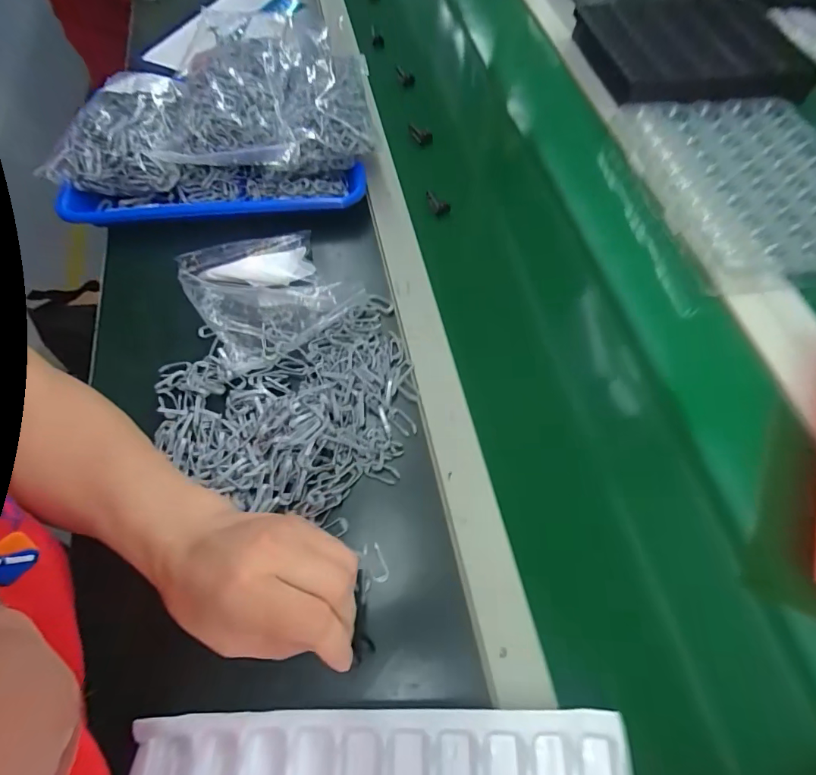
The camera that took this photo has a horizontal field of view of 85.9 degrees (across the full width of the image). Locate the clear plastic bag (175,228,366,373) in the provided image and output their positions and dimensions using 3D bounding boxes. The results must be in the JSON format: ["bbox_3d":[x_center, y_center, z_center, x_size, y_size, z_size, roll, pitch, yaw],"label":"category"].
[{"bbox_3d":[-0.144,-0.104,0.446,0.136,0.023,0.157,-30,68,-16],"label":"clear plastic bag"}]

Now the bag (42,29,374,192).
[{"bbox_3d":[-0.214,-0.320,0.512,0.339,0.069,0.195,-7,64,-6],"label":"bag"}]

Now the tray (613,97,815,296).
[{"bbox_3d":[0.420,-0.245,0.539,0.249,0.035,0.297,-8,64,-6],"label":"tray"}]

